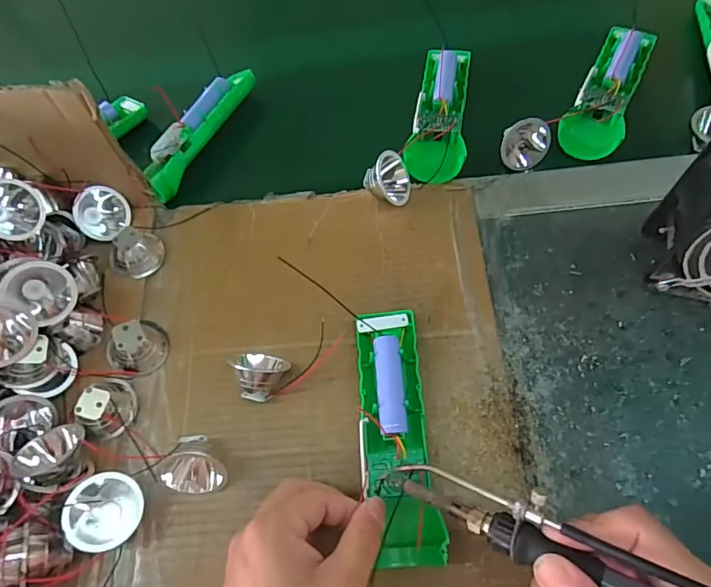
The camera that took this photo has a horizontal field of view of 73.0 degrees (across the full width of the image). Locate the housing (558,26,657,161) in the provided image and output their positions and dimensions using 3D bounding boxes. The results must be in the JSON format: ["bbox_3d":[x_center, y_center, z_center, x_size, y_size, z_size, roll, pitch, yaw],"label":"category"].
[{"bbox_3d":[0.226,-0.185,0.424,0.051,0.034,0.152,24,71,14],"label":"housing"}]

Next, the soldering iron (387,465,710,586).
[{"bbox_3d":[0.106,0.121,0.218,0.193,0.019,0.027,15,67,36],"label":"soldering iron"}]

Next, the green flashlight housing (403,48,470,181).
[{"bbox_3d":[0.075,-0.165,0.429,0.049,0.023,0.141,5,66,8],"label":"green flashlight housing"}]

